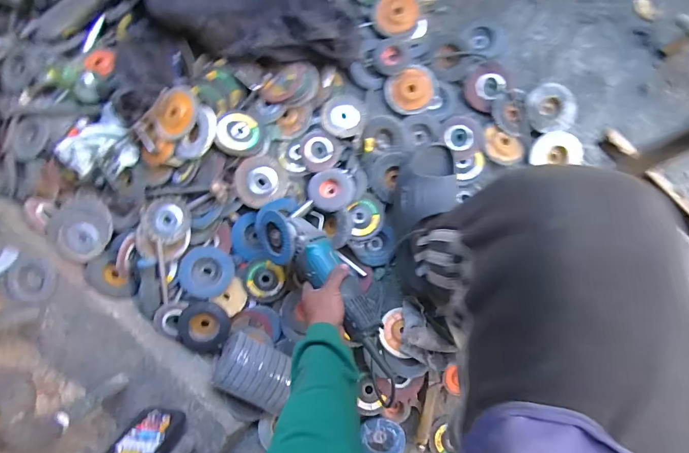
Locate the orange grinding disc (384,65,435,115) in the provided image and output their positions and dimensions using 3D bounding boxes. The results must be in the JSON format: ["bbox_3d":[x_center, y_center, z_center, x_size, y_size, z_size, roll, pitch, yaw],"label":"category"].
[{"bbox_3d":[0.132,-0.270,0.756,0.093,0.013,0.087,0,92,4],"label":"orange grinding disc"}]

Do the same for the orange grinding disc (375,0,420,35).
[{"bbox_3d":[0.104,-0.422,0.741,0.082,0.015,0.084,0,92,4],"label":"orange grinding disc"}]

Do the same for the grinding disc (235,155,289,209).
[{"bbox_3d":[-0.159,-0.089,0.727,0.097,0.021,0.089,-3,102,-15],"label":"grinding disc"}]

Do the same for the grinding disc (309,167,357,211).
[{"bbox_3d":[-0.023,-0.072,0.743,0.090,0.005,0.084,2,76,-9],"label":"grinding disc"}]

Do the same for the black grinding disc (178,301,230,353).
[{"bbox_3d":[-0.264,0.192,0.715,0.090,0.020,0.096,-2,99,-13],"label":"black grinding disc"}]

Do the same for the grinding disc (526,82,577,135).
[{"bbox_3d":[0.408,-0.235,0.750,0.093,0.010,0.093,0,92,4],"label":"grinding disc"}]

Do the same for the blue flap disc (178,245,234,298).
[{"bbox_3d":[-0.264,0.088,0.728,0.096,0.009,0.095,1,87,-13],"label":"blue flap disc"}]

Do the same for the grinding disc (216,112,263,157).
[{"bbox_3d":[-0.195,-0.173,0.710,0.085,0.008,0.082,7,77,-34],"label":"grinding disc"}]

